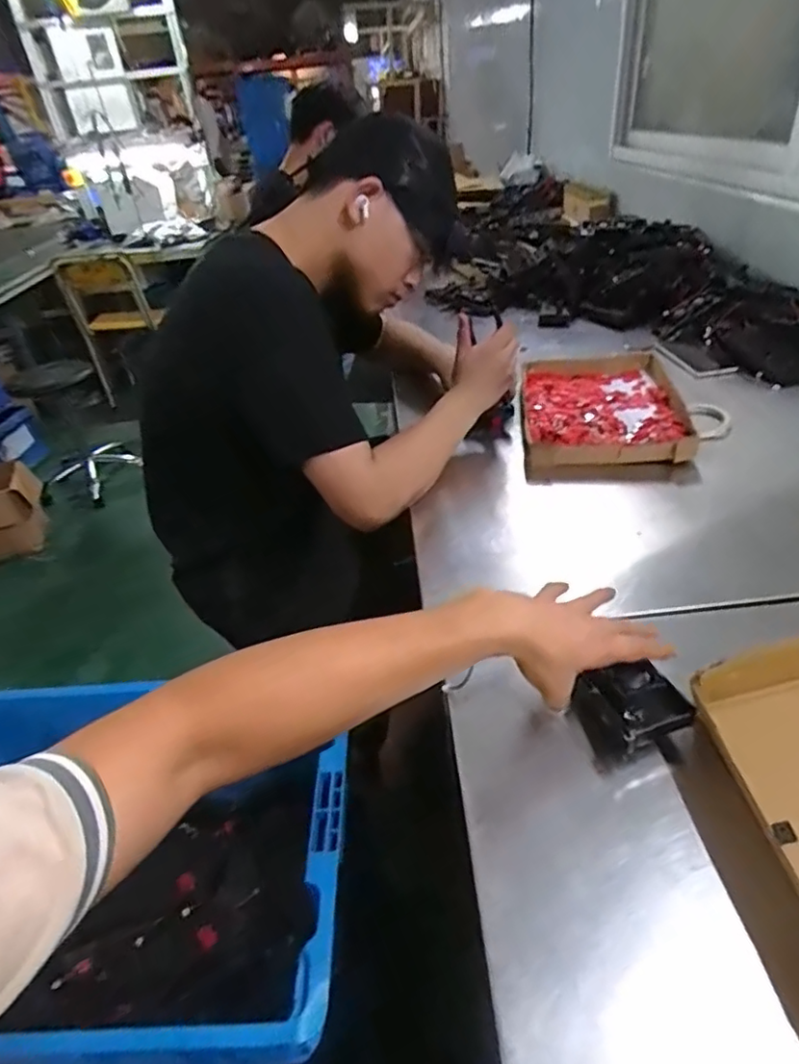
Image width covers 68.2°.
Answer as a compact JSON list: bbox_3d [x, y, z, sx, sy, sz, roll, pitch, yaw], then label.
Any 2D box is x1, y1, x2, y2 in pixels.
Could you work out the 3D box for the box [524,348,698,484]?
[{"bbox_3d":[0.312,-0.199,0.931,0.225,0.053,0.343,1,37,11],"label":"box"}]

